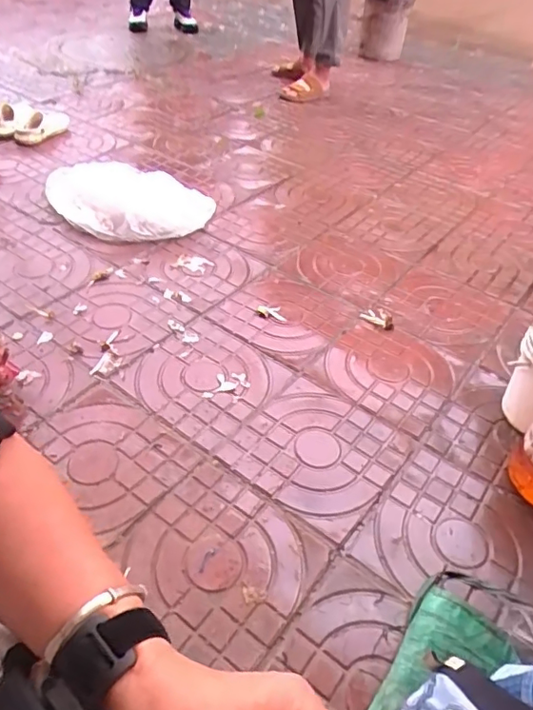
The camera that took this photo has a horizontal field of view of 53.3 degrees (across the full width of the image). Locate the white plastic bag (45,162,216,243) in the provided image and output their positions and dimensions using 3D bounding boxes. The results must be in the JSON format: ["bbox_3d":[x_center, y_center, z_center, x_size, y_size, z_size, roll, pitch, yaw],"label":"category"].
[{"bbox_3d":[-0.423,-0.437,1.545,0.493,0.109,0.240,7,44,3],"label":"white plastic bag"}]

